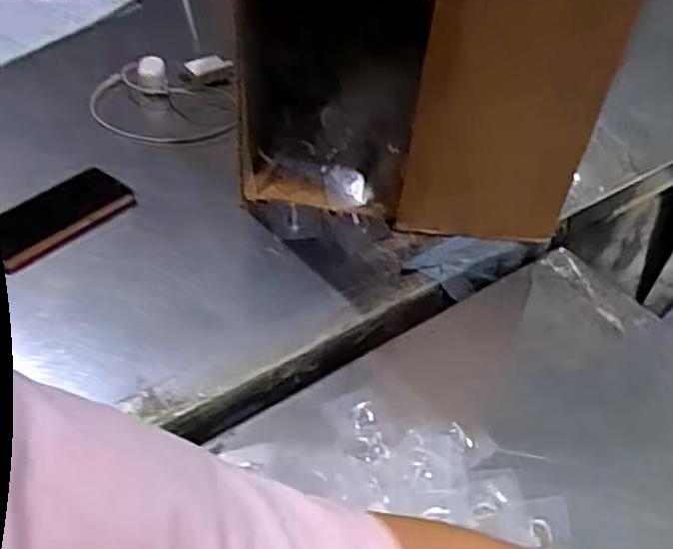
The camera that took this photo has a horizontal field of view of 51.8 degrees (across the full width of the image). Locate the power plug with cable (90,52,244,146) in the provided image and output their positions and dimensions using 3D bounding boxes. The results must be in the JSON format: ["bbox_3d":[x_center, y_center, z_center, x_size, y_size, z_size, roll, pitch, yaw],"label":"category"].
[{"bbox_3d":[-0.231,-0.239,0.953,0.204,0.049,0.174,-10,47,-14],"label":"power plug with cable"}]

